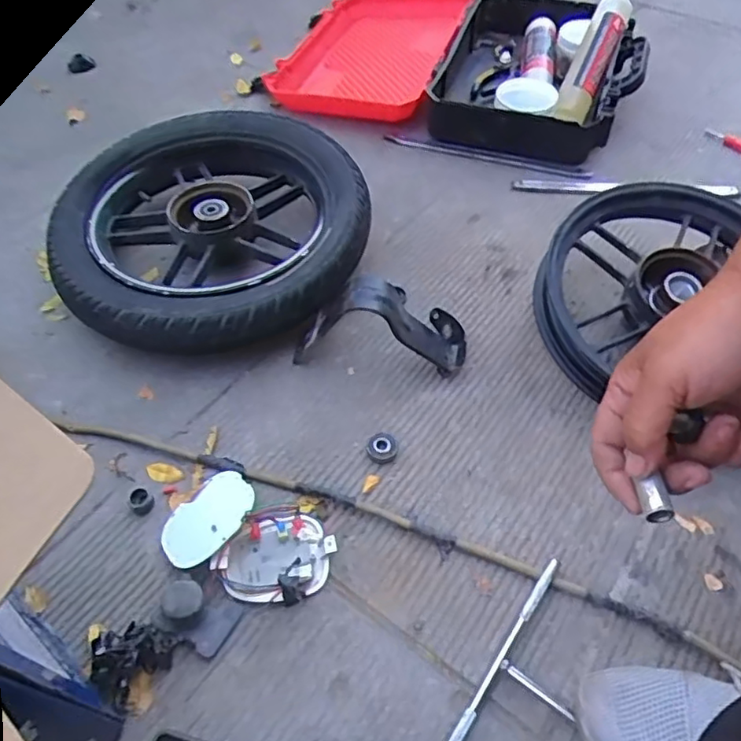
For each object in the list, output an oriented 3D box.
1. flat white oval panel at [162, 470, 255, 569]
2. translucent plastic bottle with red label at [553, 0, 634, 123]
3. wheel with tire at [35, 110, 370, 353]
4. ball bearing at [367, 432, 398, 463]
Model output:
[{"bbox_3d":[-0.136,0.122,0.505,0.083,0.004,0.070,-44,40,-17],"label":"flat white oval panel"},{"bbox_3d":[0.321,-0.455,0.869,0.046,0.033,0.256,22,73,16],"label":"translucent plastic bottle with red label"},{"bbox_3d":[-0.176,-0.153,0.679,0.320,0.098,0.311,0,52,0],"label":"wheel with tire"},{"bbox_3d":[0.011,0.070,0.559,0.027,0.010,0.032,4,52,3],"label":"ball bearing"}]

